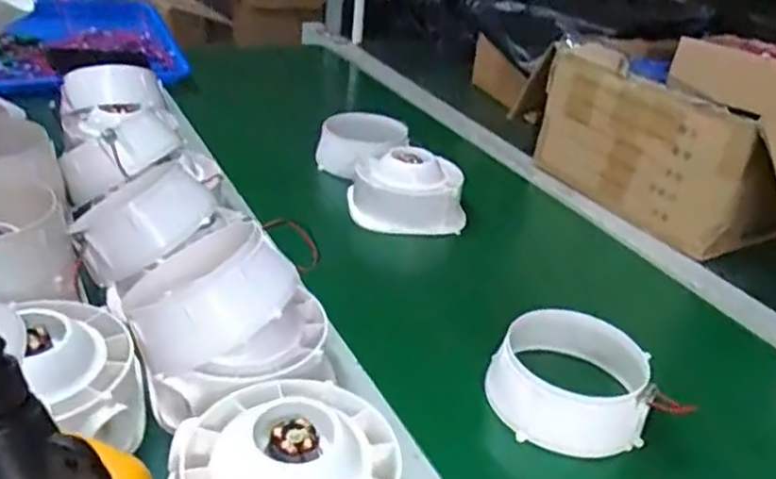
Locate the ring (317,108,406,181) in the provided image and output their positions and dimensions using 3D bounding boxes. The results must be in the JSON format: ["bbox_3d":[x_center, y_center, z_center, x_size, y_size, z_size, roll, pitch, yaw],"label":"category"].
[{"bbox_3d":[-0.036,-0.123,0.910,0.089,0.057,0.099,21,30,28],"label":"ring"}]

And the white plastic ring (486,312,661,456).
[{"bbox_3d":[0.139,0.112,0.558,0.116,0.068,0.112,6,29,-3],"label":"white plastic ring"}]

